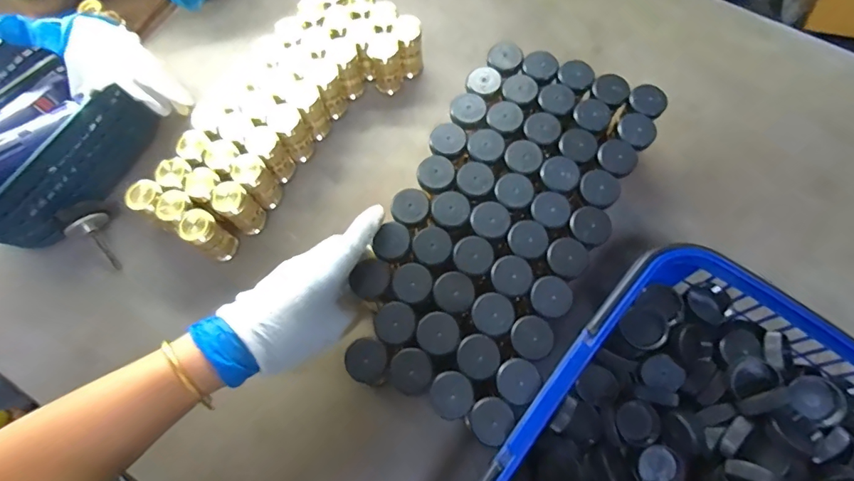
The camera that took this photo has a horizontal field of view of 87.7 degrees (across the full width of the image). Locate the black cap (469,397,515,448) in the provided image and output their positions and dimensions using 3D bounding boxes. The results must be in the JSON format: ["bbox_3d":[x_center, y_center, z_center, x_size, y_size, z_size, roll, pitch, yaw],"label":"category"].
[{"bbox_3d":[0.048,0.133,0.329,0.031,0.006,0.031,-1,72,2],"label":"black cap"}]

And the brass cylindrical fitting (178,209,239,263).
[{"bbox_3d":[-0.211,-0.005,0.434,0.030,0.066,0.030,33,76,12],"label":"brass cylindrical fitting"}]

